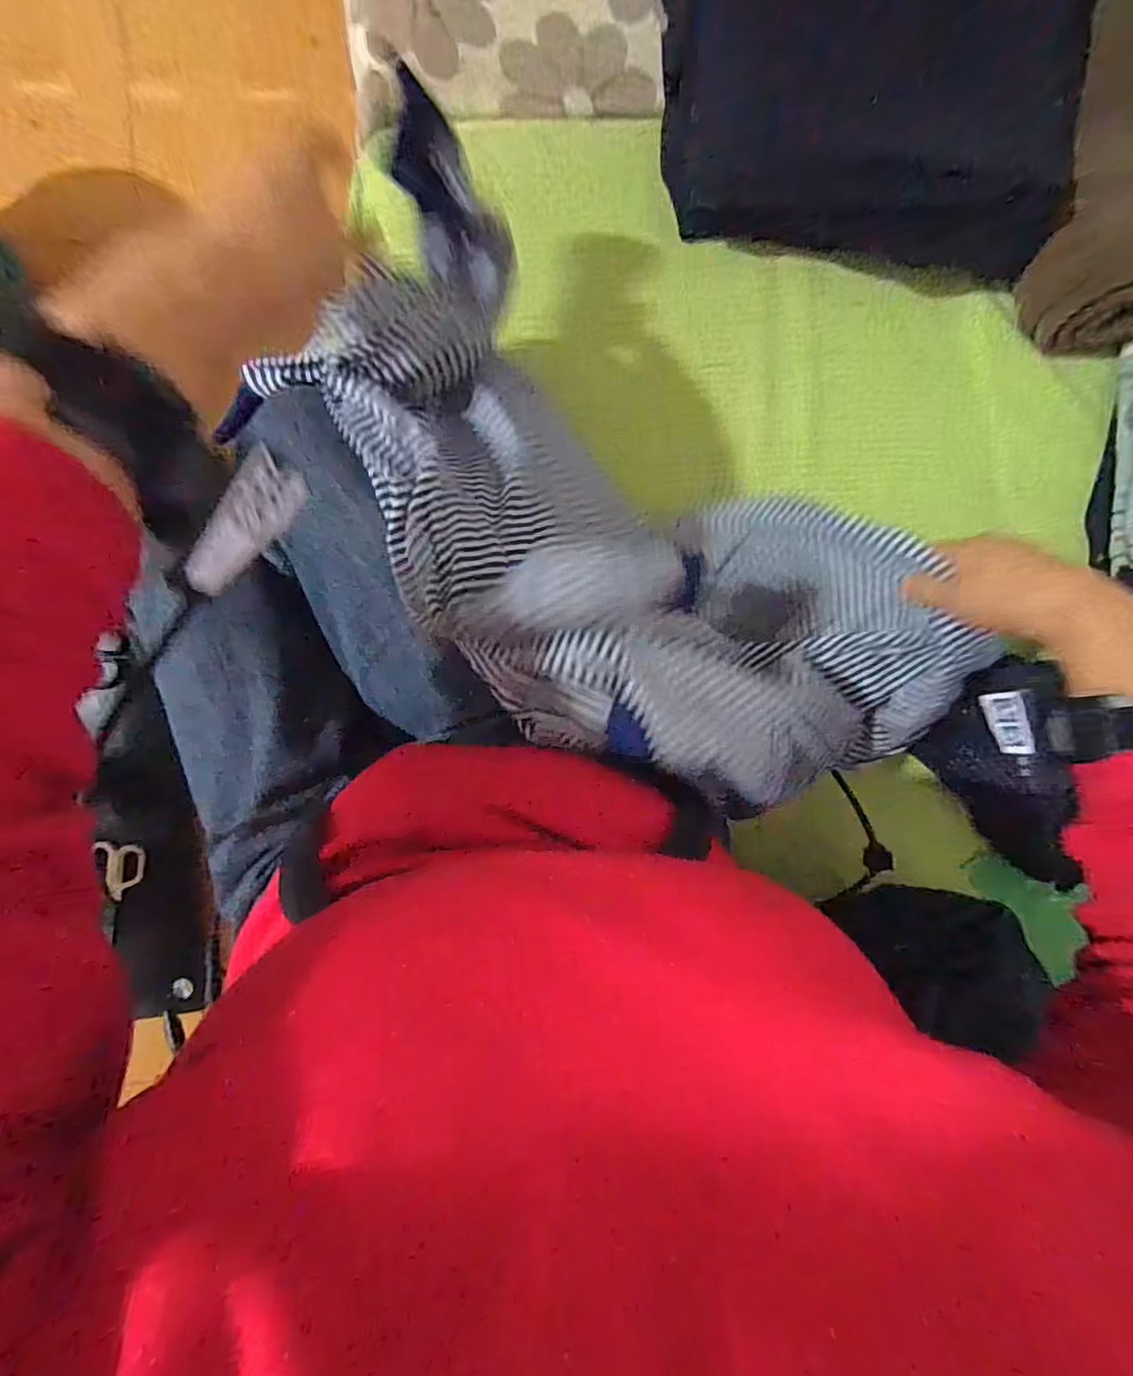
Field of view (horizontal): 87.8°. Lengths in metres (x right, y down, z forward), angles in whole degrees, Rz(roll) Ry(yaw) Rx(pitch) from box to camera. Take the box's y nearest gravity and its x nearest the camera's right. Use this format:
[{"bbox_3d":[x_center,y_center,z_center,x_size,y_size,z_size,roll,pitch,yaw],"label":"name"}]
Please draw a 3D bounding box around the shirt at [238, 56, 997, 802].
[{"bbox_3d":[0.026,-0.092,0.386,0.487,0.144,0.222,42,88,-4],"label":"shirt"}]

